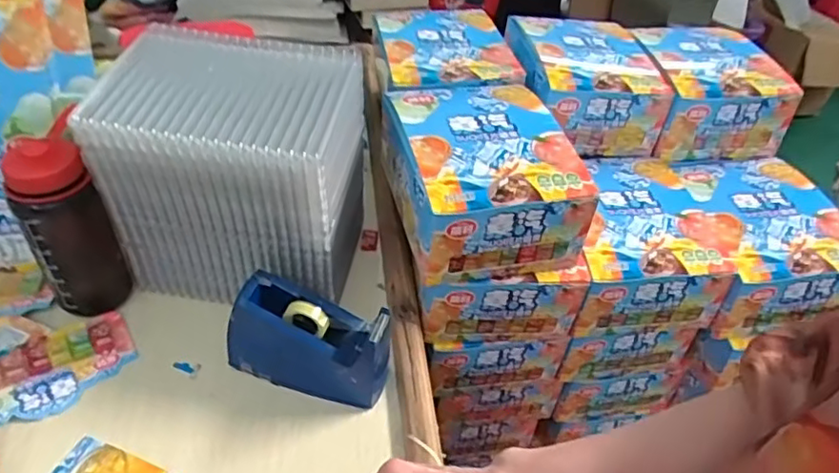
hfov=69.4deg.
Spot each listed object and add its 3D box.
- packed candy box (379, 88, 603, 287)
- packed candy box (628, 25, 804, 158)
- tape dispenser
[{"bbox_3d":[0.056,-0.065,0.596,0.149,0.095,0.194,-7,43,-13],"label":"packed candy box"},{"bbox_3d":[0.359,-0.186,0.771,0.153,0.097,0.171,0,42,-7],"label":"packed candy box"},{"bbox_3d":[-0.093,0.089,0.520,0.133,0.090,0.049,13,42,8],"label":"tape dispenser"}]

